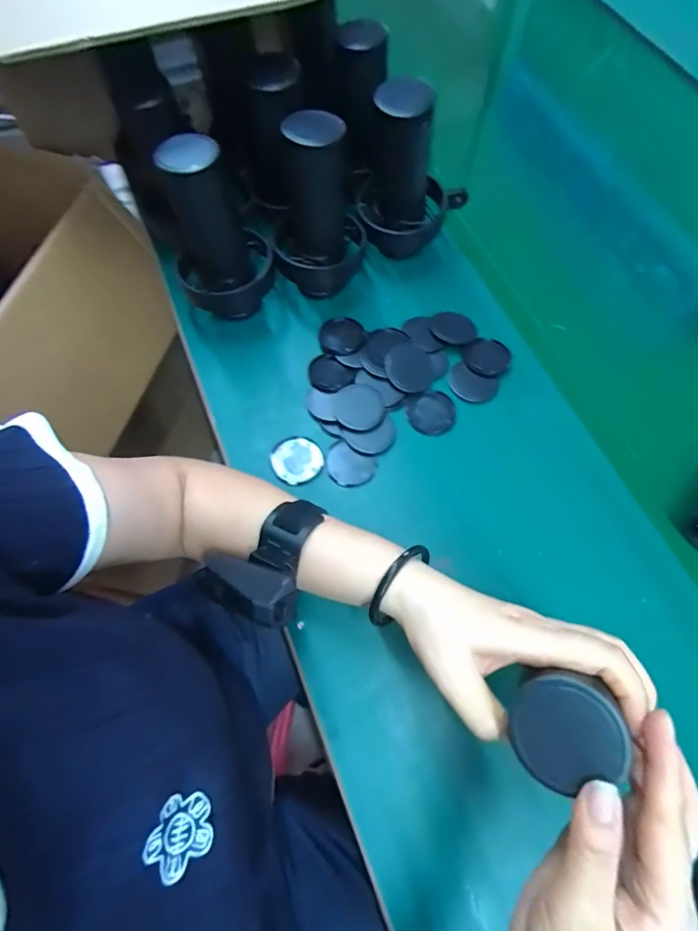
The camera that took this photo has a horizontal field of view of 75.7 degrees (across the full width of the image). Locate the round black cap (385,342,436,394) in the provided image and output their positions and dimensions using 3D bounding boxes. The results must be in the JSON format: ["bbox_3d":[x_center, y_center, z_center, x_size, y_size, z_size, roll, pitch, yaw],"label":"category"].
[{"bbox_3d":[0.064,-0.103,0.464,0.049,0.007,0.056,16,69,6],"label":"round black cap"}]

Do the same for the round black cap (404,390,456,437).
[{"bbox_3d":[0.083,-0.054,0.454,0.049,0.006,0.048,0,68,-1],"label":"round black cap"}]

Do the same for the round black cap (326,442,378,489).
[{"bbox_3d":[0.000,0.002,0.434,0.048,0.006,0.040,29,70,10],"label":"round black cap"}]

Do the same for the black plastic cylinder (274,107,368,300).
[{"bbox_3d":[-0.031,-0.247,0.442,0.095,0.154,0.090,4,68,1],"label":"black plastic cylinder"}]

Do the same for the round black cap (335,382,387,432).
[{"bbox_3d":[0.010,-0.058,0.444,0.049,0.005,0.049,0,68,-1],"label":"round black cap"}]

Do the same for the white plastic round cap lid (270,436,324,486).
[{"bbox_3d":[-0.050,-0.005,0.434,0.048,0.006,0.047,0,68,-1],"label":"white plastic round cap lid"}]

